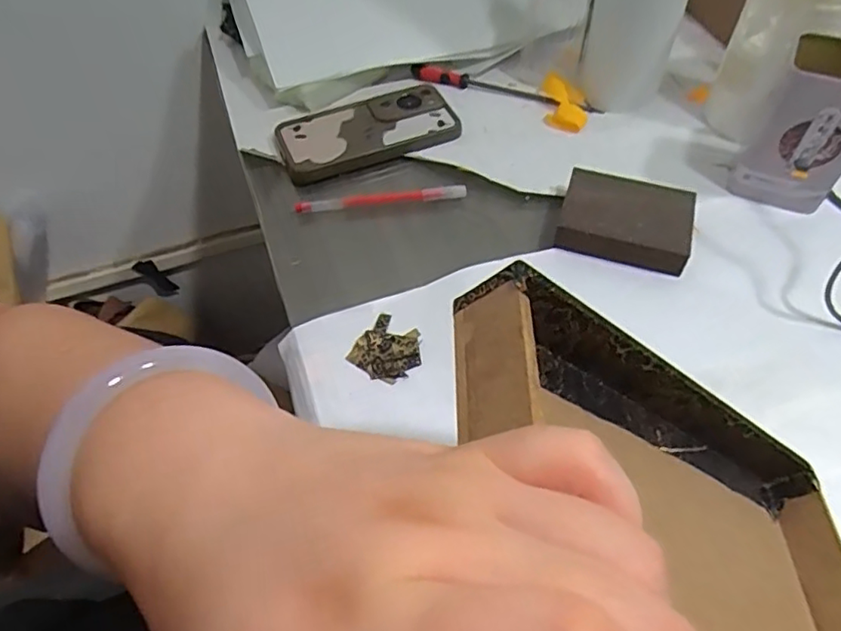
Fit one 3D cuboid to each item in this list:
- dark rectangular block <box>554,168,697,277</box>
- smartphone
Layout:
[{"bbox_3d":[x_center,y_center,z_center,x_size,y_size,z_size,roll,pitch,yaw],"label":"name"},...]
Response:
[{"bbox_3d":[0.160,-0.075,0.466,0.097,0.025,0.070,14,56,12],"label":"dark rectangular block"},{"bbox_3d":[-0.049,-0.173,0.553,0.160,0.015,0.078,-19,65,-8],"label":"smartphone"}]

